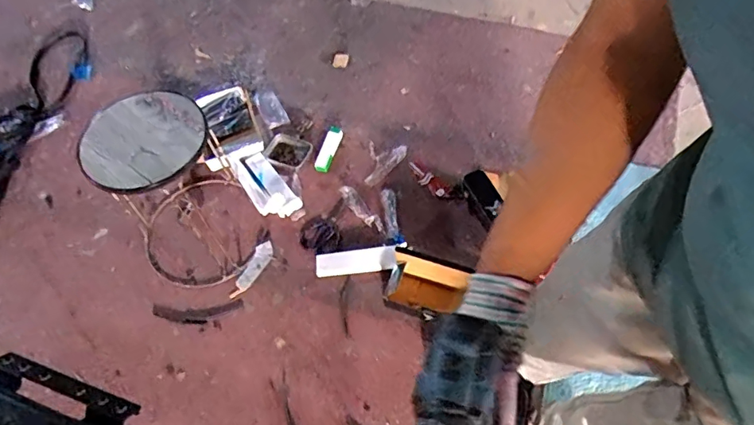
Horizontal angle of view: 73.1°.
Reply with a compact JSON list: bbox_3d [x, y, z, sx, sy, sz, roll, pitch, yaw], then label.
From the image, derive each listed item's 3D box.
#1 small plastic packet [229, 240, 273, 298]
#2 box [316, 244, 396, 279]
[{"bbox_3d":[-0.358,0.163,1.466,0.055,0.016,0.187,21,61,16],"label":"small plastic packet"},{"bbox_3d":[-0.059,0.132,1.430,0.234,0.040,0.072,-9,57,13],"label":"box"}]

